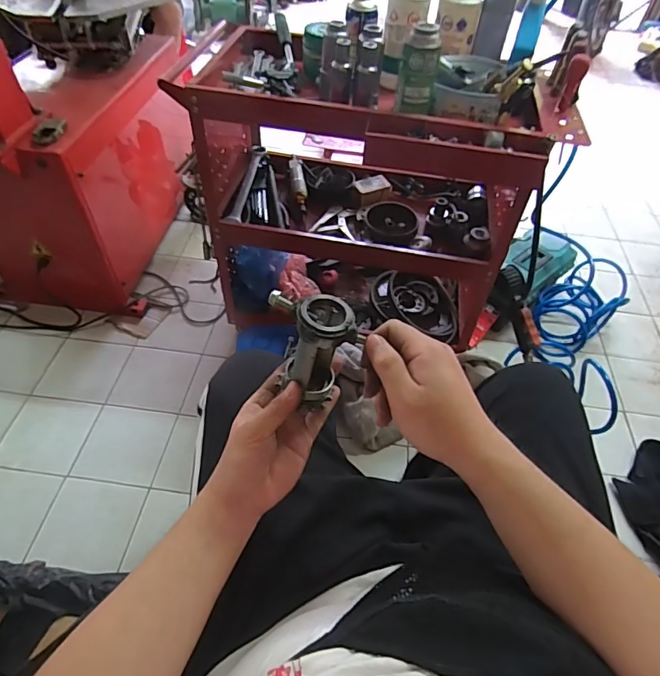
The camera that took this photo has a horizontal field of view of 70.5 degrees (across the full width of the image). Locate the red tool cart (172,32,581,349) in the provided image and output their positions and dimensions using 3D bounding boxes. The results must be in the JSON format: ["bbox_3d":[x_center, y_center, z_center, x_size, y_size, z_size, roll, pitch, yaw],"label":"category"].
[{"bbox_3d":[0.076,-0.323,1.188,0.781,0.651,0.408,12,51,6],"label":"red tool cart"}]

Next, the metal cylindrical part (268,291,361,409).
[{"bbox_3d":[-0.019,0.011,0.431,0.078,0.103,0.051,20,53,13],"label":"metal cylindrical part"}]

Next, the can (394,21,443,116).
[{"bbox_3d":[0.158,-0.470,0.822,0.066,0.134,0.059,12,51,6],"label":"can"}]

